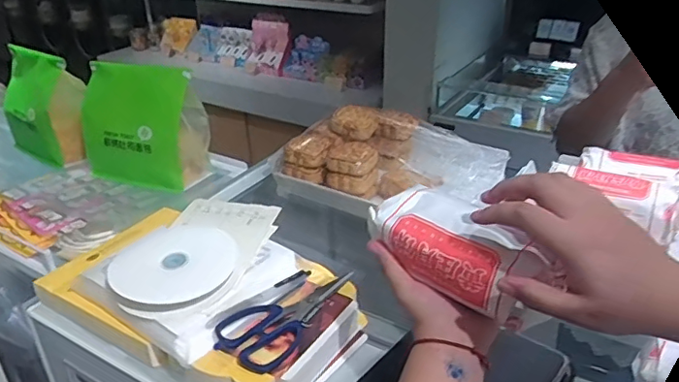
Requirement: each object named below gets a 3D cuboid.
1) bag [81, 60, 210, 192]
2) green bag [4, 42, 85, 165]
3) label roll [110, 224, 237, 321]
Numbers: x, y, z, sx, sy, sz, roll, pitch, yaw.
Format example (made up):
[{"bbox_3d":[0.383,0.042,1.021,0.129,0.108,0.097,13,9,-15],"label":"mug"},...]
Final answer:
[{"bbox_3d":[-0.351,-0.123,0.994,0.232,0.205,0.104,16,38,24],"label":"bag"},{"bbox_3d":[-0.588,-0.174,1.102,0.217,0.212,0.074,23,41,32],"label":"green bag"},{"bbox_3d":[-0.187,0.090,0.648,0.138,0.031,0.121,-20,38,-24],"label":"label roll"}]

